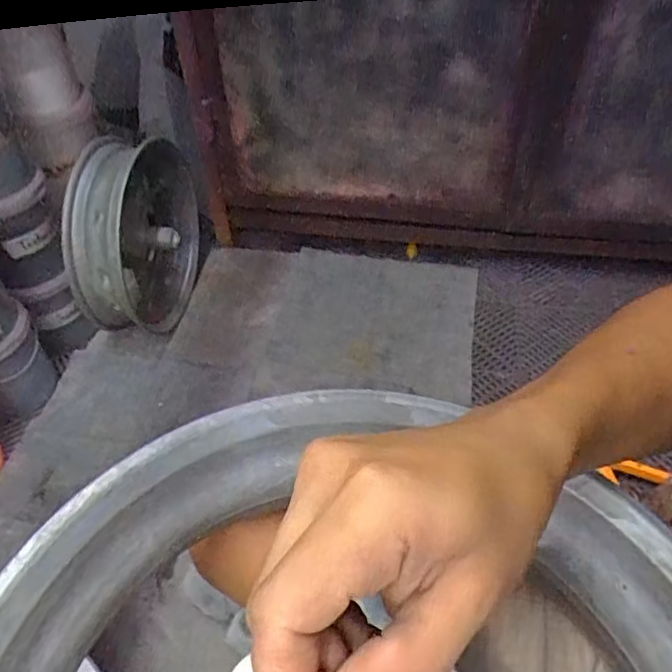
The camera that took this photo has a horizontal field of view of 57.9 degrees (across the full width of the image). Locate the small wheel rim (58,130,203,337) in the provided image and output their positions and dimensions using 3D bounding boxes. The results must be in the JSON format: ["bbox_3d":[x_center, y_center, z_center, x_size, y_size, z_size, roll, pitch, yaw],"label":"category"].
[{"bbox_3d":[-0.358,-0.190,1.097,0.121,0.305,0.314,5,45,7],"label":"small wheel rim"}]

